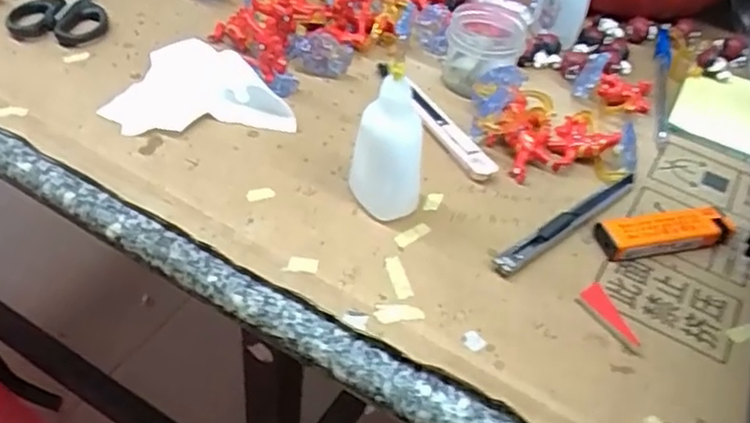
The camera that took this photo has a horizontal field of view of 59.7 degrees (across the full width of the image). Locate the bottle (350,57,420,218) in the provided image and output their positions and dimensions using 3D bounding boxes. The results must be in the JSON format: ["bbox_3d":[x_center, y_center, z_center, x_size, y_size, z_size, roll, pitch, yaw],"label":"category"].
[{"bbox_3d":[0.007,-0.033,0.339,0.032,0.085,0.027,0,45,-8],"label":"bottle"}]

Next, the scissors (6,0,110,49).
[{"bbox_3d":[-0.234,-0.161,0.501,0.063,0.014,0.141,-2,45,-11],"label":"scissors"}]

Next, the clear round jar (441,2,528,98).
[{"bbox_3d":[0.076,-0.113,0.463,0.054,0.044,0.063,9,44,2],"label":"clear round jar"}]

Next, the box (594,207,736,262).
[{"bbox_3d":[0.165,0.012,0.368,0.079,0.014,0.023,-8,46,-16],"label":"box"}]

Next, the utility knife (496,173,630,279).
[{"bbox_3d":[0.112,0.004,0.375,0.126,0.006,0.011,-29,55,-32],"label":"utility knife"}]

